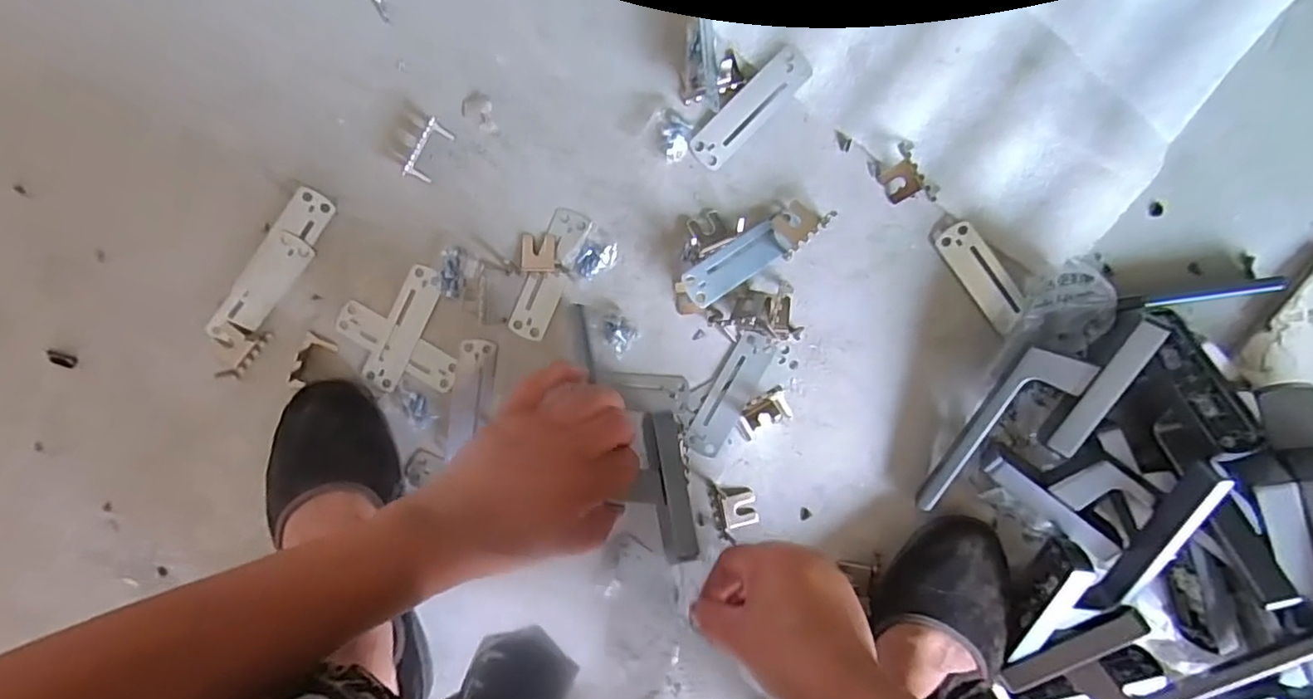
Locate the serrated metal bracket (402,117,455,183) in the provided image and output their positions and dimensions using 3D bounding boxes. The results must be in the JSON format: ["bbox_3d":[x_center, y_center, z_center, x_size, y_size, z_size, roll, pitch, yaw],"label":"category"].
[{"bbox_3d":[-0.158,-0.137,0.427,0.015,0.018,0.043,29,95,-2],"label":"serrated metal bracket"}]

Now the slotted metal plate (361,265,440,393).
[{"bbox_3d":[-0.184,-0.015,0.448,0.027,0.004,0.093,27,96,-1],"label":"slotted metal plate"}]

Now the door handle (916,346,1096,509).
[{"bbox_3d":[0.225,0.057,0.414,0.040,0.017,0.139,31,114,-2],"label":"door handle"}]

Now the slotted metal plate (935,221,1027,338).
[{"bbox_3d":[0.232,-0.052,0.437,0.026,0.009,0.084,-36,102,21],"label":"slotted metal plate"}]

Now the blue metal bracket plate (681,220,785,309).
[{"bbox_3d":[0.054,-0.058,0.426,0.075,0.005,0.026,-35,94,-12],"label":"blue metal bracket plate"}]

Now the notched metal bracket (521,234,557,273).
[{"bbox_3d":[-0.084,-0.069,0.439,0.024,0.004,0.027,2,96,1],"label":"notched metal bracket"}]

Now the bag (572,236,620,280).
[{"bbox_3d":[-0.043,-0.066,0.439,0.034,0.004,0.023,-31,94,4],"label":"bag"}]

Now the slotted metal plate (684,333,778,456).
[{"bbox_3d":[0.054,0.034,0.448,0.028,0.004,0.094,29,95,-1],"label":"slotted metal plate"}]

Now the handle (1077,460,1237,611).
[{"bbox_3d":[0.316,0.123,0.395,0.013,0.030,0.126,16,119,0],"label":"handle"}]

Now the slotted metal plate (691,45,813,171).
[{"bbox_3d":[0.065,-0.166,0.425,0.095,0.005,0.028,-44,93,5],"label":"slotted metal plate"}]

